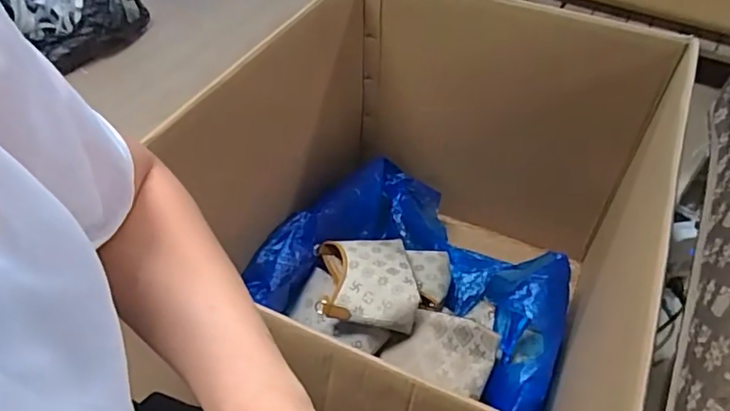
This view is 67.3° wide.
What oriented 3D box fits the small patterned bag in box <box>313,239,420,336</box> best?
[{"bbox_3d":[0.002,0.138,0.984,0.169,0.077,0.195,0,47,-1],"label":"small patterned bag in box"}]

